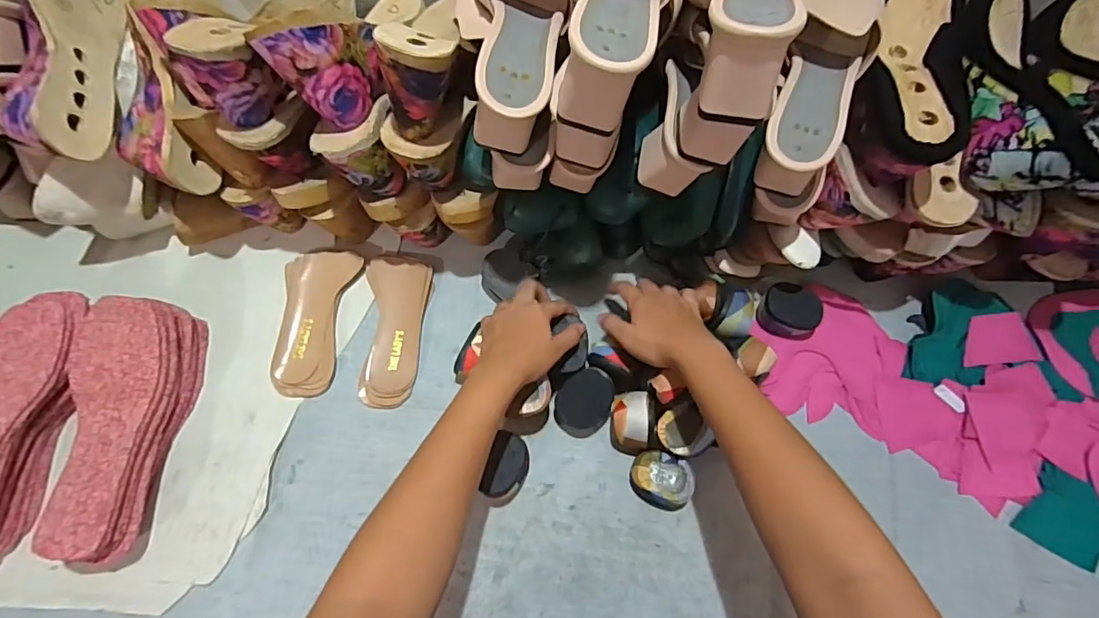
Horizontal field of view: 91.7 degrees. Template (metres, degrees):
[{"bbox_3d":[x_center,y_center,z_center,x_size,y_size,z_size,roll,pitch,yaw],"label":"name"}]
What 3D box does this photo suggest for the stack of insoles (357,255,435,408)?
[{"bbox_3d":[-0.172,0.021,0.600,0.071,0.016,0.173,-1,70,-1],"label":"stack of insoles"}]

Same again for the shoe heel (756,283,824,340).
[{"bbox_3d":[0.266,0.000,0.590,0.068,0.034,0.055,19,71,6],"label":"shoe heel"}]

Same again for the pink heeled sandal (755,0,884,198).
[{"bbox_3d":[0.239,-0.217,0.465,0.077,0.085,0.234,16,70,5],"label":"pink heeled sandal"}]

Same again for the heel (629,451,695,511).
[{"bbox_3d":[0.113,0.173,0.537,0.059,0.034,0.051,20,71,7],"label":"heel"}]

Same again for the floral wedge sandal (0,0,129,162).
[{"bbox_3d":[-0.461,-0.247,0.500,0.078,0.075,0.235,-2,70,-2],"label":"floral wedge sandal"}]

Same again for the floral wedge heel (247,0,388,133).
[{"bbox_3d":[-0.220,-0.258,0.491,0.091,0.096,0.224,-17,51,-4],"label":"floral wedge heel"}]

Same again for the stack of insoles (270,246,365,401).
[{"bbox_3d":[-0.261,0.013,0.589,0.073,0.017,0.162,2,70,0],"label":"stack of insoles"}]

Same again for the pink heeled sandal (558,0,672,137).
[{"bbox_3d":[0.052,-0.235,0.395,0.100,0.075,0.217,11,70,4],"label":"pink heeled sandal"}]

